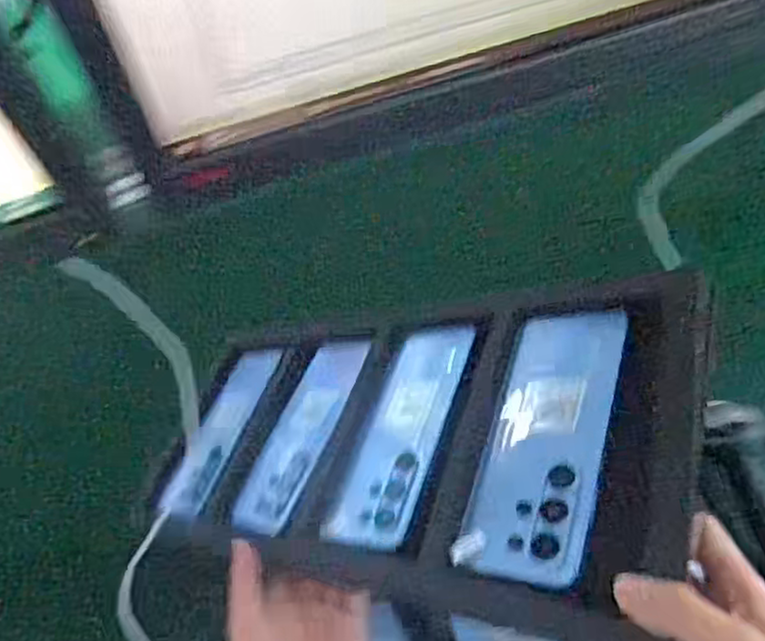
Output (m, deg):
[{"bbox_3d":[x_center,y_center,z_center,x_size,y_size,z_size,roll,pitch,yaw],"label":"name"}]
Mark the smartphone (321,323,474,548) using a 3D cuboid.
[{"bbox_3d":[0.014,0.079,0.498,0.076,0.009,0.166,-3,54,43],"label":"smartphone"}]

